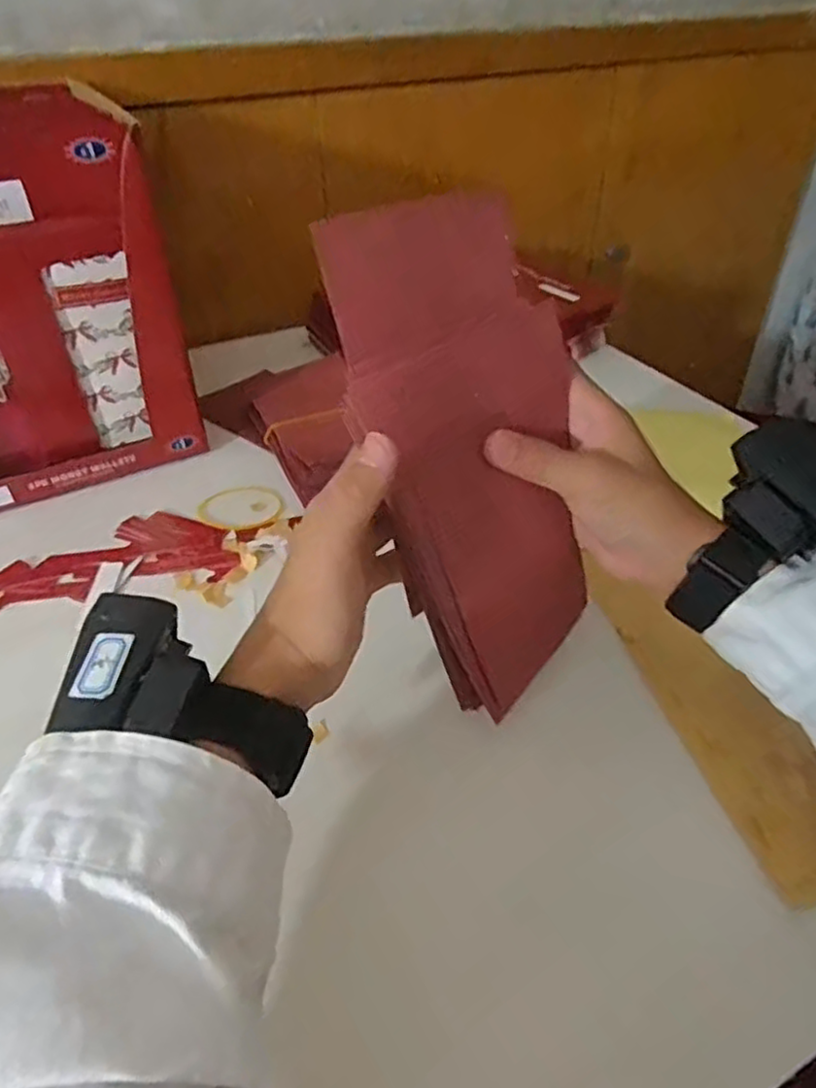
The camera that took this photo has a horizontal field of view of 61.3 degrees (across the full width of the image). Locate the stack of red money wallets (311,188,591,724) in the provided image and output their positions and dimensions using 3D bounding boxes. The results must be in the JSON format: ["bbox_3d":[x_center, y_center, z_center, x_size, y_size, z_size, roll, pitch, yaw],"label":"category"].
[{"bbox_3d":[0.034,-0.033,0.317,0.093,0.228,0.035,-29,25,-31],"label":"stack of red money wallets"}]

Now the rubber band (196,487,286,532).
[{"bbox_3d":[-0.125,-0.026,0.520,0.057,0.006,0.059,-23,44,-25],"label":"rubber band"}]

